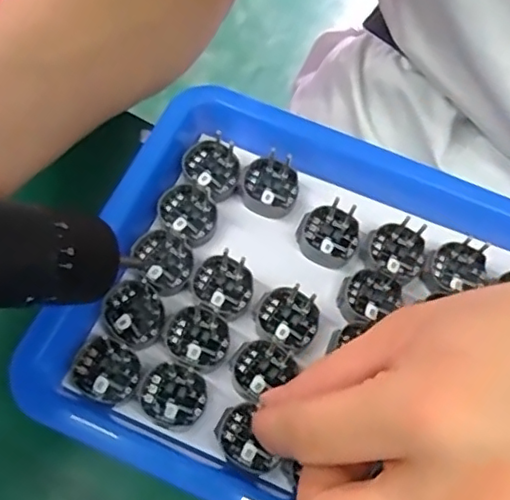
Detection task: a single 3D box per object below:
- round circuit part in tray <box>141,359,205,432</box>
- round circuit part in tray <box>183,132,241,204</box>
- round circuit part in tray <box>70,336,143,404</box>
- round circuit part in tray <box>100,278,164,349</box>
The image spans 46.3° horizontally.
[{"bbox_3d":[-0.033,0.059,0.244,0.026,0.004,0.025,1,67,-3],"label":"round circuit part in tray"},{"bbox_3d":[-0.021,-0.041,0.287,0.025,0.007,0.029,-12,68,-8],"label":"round circuit part in tray"},{"bbox_3d":[-0.061,0.050,0.245,0.027,0.004,0.025,1,67,-3],"label":"round circuit part in tray"},{"bbox_3d":[-0.052,0.026,0.255,0.025,0.007,0.028,-18,69,-10],"label":"round circuit part in tray"}]

